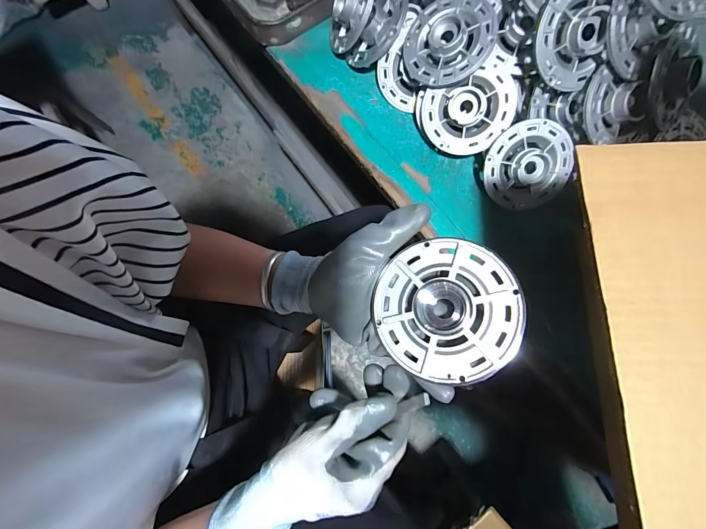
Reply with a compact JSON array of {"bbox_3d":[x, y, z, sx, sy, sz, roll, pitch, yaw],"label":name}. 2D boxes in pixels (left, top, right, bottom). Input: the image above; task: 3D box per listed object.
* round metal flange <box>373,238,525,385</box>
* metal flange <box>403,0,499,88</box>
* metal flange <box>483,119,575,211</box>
[{"bbox_3d":[0.071,0.034,0.263,0.106,0.009,0.105,-4,78,18],"label":"round metal flange"},{"bbox_3d":[0.122,-0.277,0.420,0.103,0.028,0.103,4,96,24],"label":"metal flange"},{"bbox_3d":[0.223,-0.123,0.430,0.106,0.028,0.106,-1,114,-2],"label":"metal flange"}]

